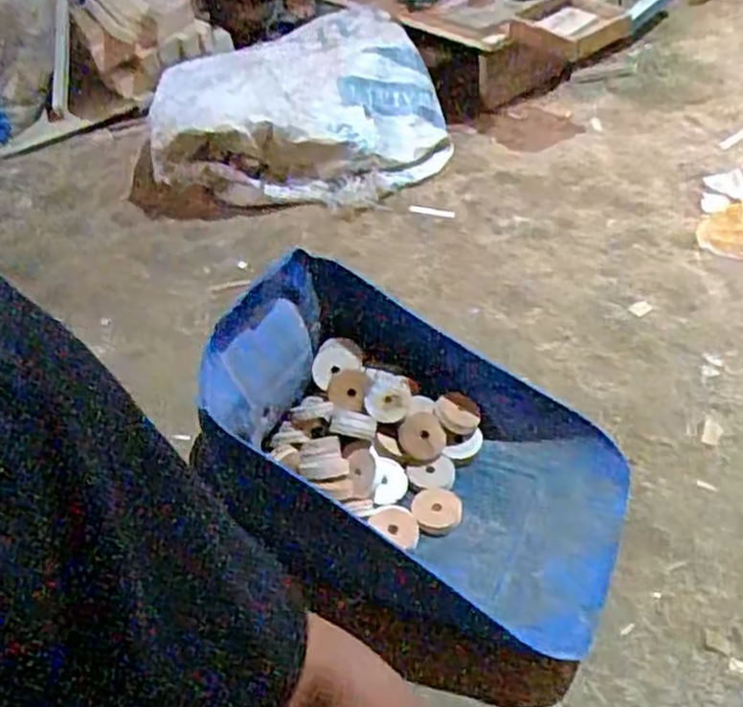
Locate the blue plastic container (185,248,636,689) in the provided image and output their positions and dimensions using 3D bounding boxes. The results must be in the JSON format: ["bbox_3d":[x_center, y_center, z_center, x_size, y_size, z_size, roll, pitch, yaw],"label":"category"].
[{"bbox_3d":[0.053,0.093,0.757,0.426,0.171,0.296,30,61,11],"label":"blue plastic container"}]

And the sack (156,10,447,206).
[{"bbox_3d":[-0.116,-0.389,1.268,0.491,0.192,0.352,-21,44,-15],"label":"sack"}]

